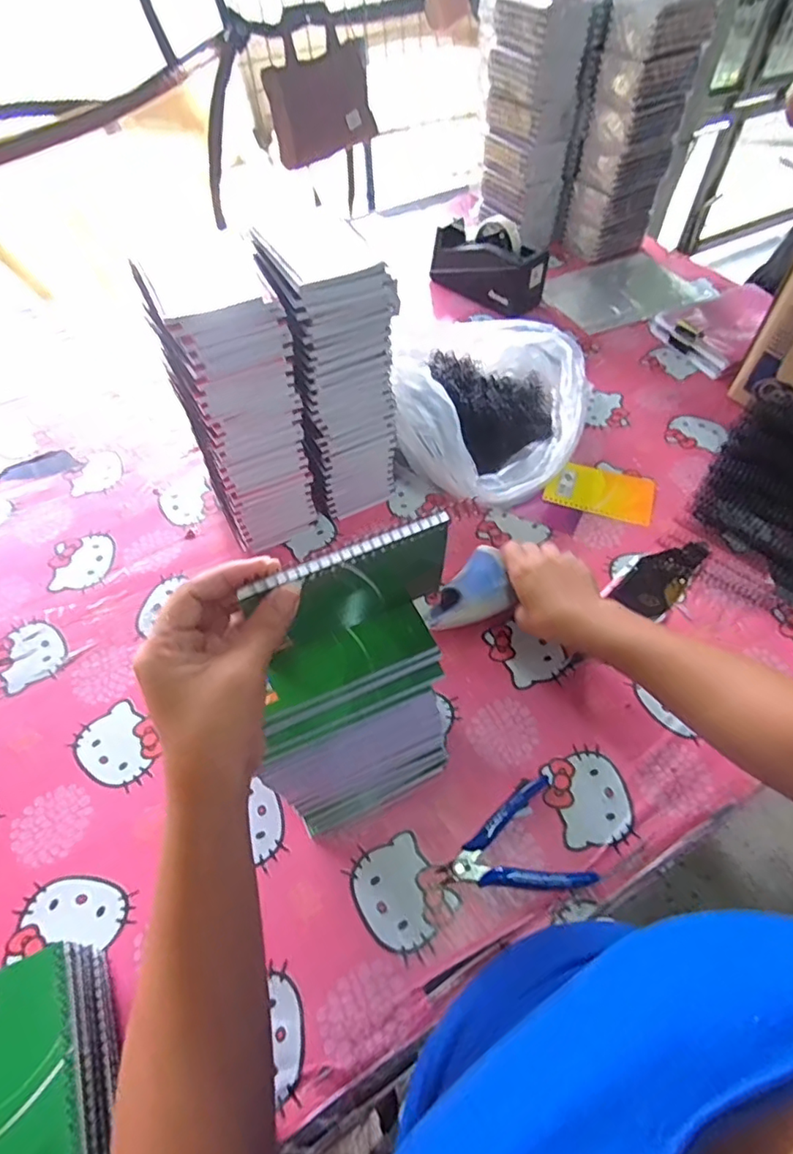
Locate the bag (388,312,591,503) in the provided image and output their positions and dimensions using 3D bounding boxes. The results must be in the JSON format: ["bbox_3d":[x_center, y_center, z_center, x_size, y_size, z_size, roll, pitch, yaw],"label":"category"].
[{"bbox_3d":[0.119,-0.244,0.732,0.259,0.128,0.323,6,55,5],"label":"bag"}]

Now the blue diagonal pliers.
[{"bbox_3d":[0.092,0.220,0.465,0.112,0.019,0.086,-11,56,-7],"label":"blue diagonal pliers"}]

